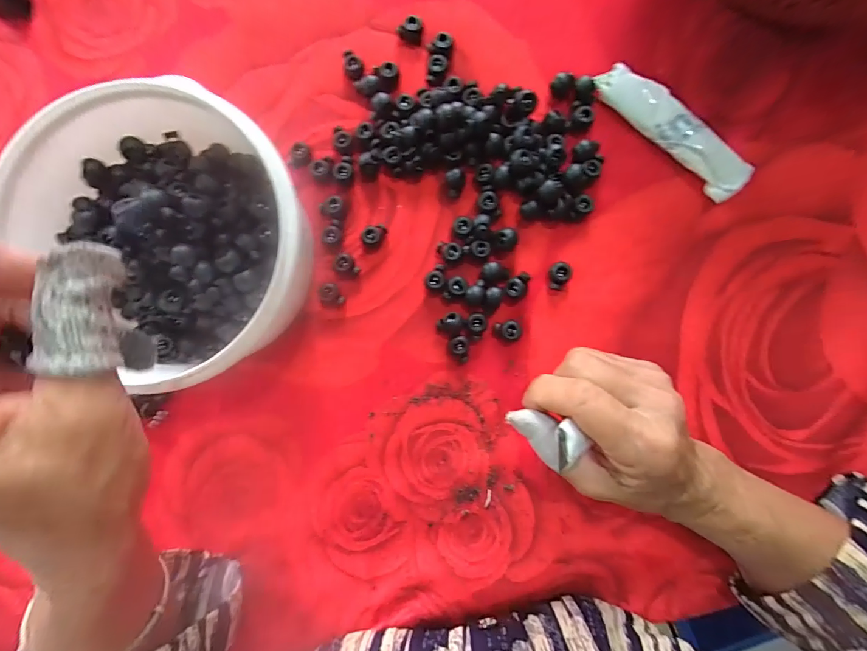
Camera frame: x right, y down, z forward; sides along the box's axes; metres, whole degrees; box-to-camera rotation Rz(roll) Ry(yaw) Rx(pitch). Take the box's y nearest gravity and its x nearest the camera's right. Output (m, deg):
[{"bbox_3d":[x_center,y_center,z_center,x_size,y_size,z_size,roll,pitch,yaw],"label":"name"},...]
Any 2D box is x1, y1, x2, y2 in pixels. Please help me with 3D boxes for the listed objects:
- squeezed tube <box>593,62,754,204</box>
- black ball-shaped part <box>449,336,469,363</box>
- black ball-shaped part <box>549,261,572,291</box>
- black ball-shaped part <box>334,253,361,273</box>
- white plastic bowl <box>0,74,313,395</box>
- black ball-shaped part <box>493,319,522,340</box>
[{"bbox_3d":[0.160,-0.131,0.261,0.115,0.020,0.024,45,89,1],"label":"squeezed tube"},{"bbox_3d":[0.018,0.016,0.273,0.013,0.011,0.017,2,89,0],"label":"black ball-shaped part"},{"bbox_3d":[0.086,-0.034,0.266,0.013,0.010,0.018,-3,89,0],"label":"black ball-shaped part"},{"bbox_3d":[-0.061,-0.042,0.274,0.013,0.010,0.015,-33,89,0],"label":"black ball-shaped part"},{"bbox_3d":[-0.147,-0.055,0.240,0.134,0.075,0.153,-43,89,0],"label":"white plastic bowl"},{"bbox_3d":[0.051,0.003,0.271,0.018,0.009,0.013,1,89,0],"label":"black ball-shaped part"}]

